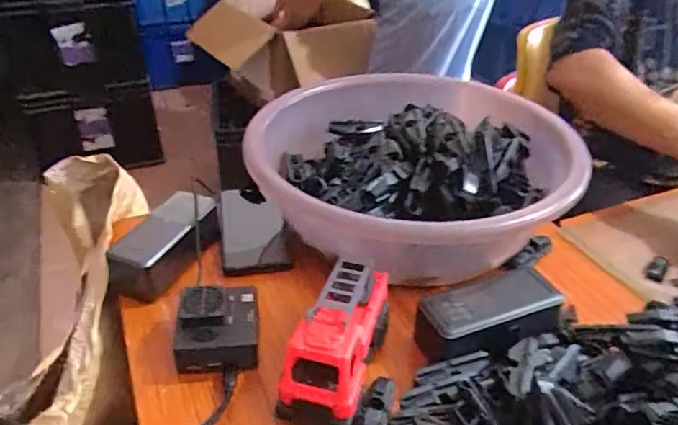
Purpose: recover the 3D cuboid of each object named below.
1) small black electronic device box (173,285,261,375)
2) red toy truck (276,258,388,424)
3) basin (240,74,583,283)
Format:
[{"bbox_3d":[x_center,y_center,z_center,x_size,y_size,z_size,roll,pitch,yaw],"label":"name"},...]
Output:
[{"bbox_3d":[-0.106,0.101,0.500,0.071,0.047,0.075,-2,33,-3],"label":"small black electronic device box"},{"bbox_3d":[0.002,0.099,0.464,0.059,0.078,0.140,11,35,16],"label":"red toy truck"},{"bbox_3d":[0.097,-0.062,0.642,0.364,0.111,0.357,0,33,0],"label":"basin"}]

